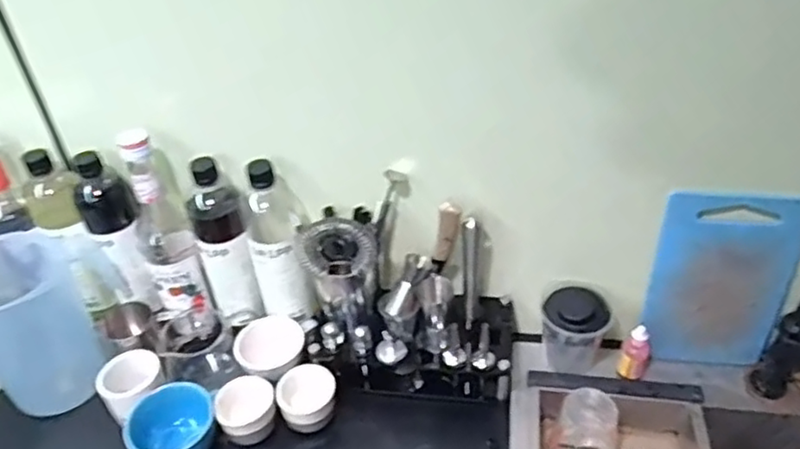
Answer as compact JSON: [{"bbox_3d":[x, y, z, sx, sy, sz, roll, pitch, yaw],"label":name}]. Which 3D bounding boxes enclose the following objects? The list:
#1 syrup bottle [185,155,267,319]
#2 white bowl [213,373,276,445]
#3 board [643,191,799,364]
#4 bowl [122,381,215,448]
[{"bbox_3d":[-0.212,0.021,0.749,0.062,0.205,0.065,-15,40,-15],"label":"syrup bottle"},{"bbox_3d":[-0.178,0.221,0.735,0.065,0.060,0.062,-2,38,1],"label":"white bowl"},{"bbox_3d":[0.365,0.066,0.711,0.148,0.242,0.018,0,36,10],"label":"board"},{"bbox_3d":[-0.261,0.233,0.721,0.096,0.051,0.081,-18,41,-18],"label":"bowl"}]

